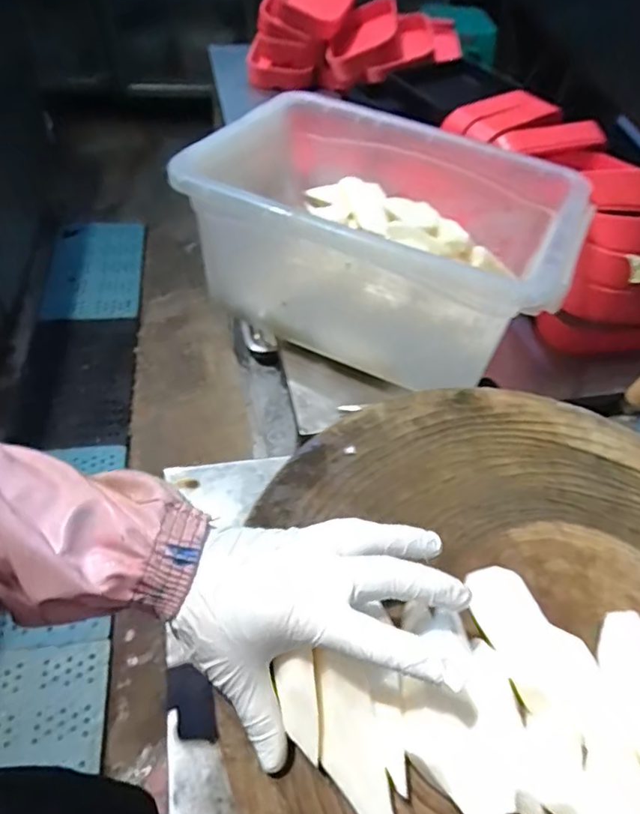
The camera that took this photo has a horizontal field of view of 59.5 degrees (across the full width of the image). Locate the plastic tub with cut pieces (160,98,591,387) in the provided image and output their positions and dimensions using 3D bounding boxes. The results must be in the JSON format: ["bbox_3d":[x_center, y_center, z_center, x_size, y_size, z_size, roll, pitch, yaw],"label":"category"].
[{"bbox_3d":[0.062,-0.193,0.616,0.387,0.164,0.264,24,54,12],"label":"plastic tub with cut pieces"}]

